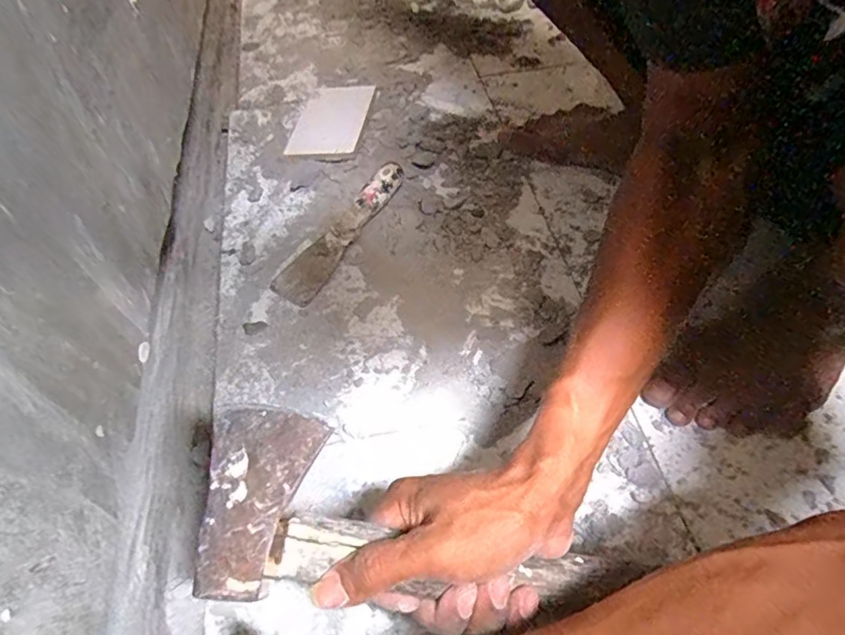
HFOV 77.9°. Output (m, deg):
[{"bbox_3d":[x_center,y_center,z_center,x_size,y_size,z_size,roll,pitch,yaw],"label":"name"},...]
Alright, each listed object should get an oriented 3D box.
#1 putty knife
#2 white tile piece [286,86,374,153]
[{"bbox_3d":[-0.084,-0.094,0.535,0.045,0.033,0.184,27,61,19],"label":"putty knife"},{"bbox_3d":[-0.114,-0.252,0.662,0.086,0.014,0.140,5,56,6],"label":"white tile piece"}]

